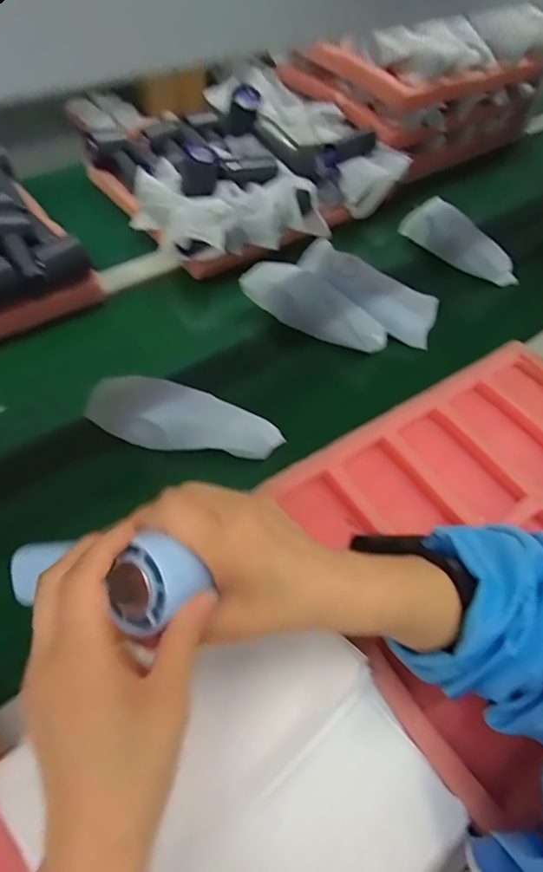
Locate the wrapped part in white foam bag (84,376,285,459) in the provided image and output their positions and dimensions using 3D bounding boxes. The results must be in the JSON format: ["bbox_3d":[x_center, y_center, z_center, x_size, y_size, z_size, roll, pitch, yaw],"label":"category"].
[{"bbox_3d":[-0.090,-0.015,0.510,0.196,0.048,0.063,20,55,9],"label":"wrapped part in white foam bag"}]

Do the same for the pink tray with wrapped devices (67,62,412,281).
[{"bbox_3d":[-0.037,-0.446,0.788,0.420,0.111,0.339,-35,64,-26],"label":"pink tray with wrapped devices"}]

